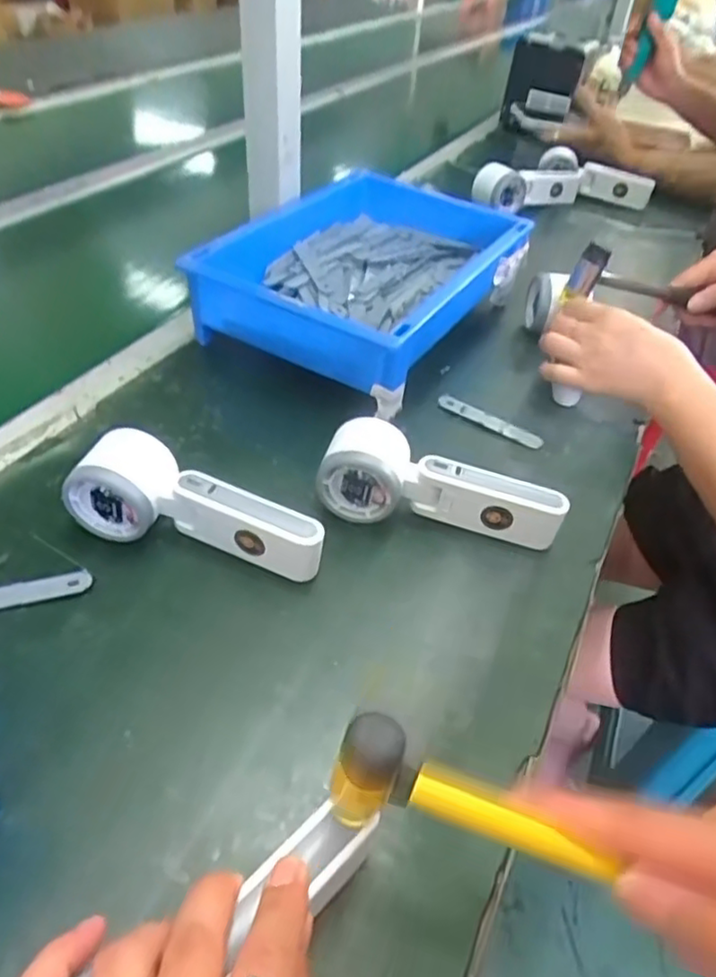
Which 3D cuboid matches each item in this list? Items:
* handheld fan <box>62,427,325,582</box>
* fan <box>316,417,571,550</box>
[{"bbox_3d":[-0.101,0.012,0.437,0.168,0.056,0.055,14,44,7],"label":"handheld fan"},{"bbox_3d":[0.058,-0.001,0.474,0.167,0.053,0.055,11,44,3],"label":"fan"}]

